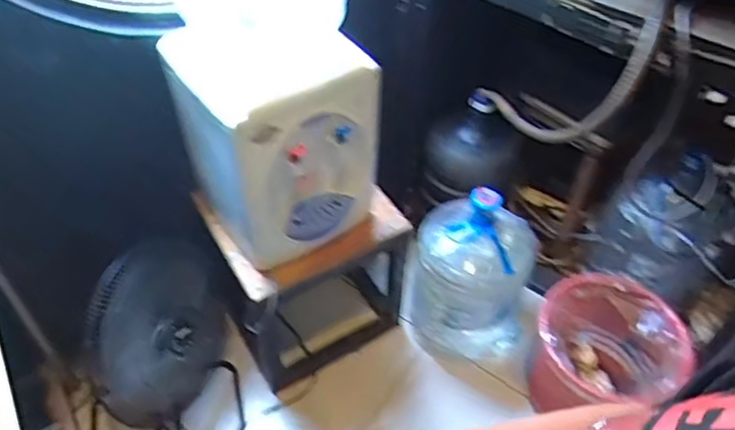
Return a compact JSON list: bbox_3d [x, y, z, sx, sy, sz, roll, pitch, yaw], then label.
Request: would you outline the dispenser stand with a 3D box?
[{"bbox_3d":[-0.147,0.134,1.585,0.433,0.487,0.330,-23,53,-21],"label":"dispenser stand"}]

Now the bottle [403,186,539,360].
[{"bbox_3d":[0.267,0.140,1.572,0.310,0.459,0.259,7,48,5],"label":"bottle"}]

